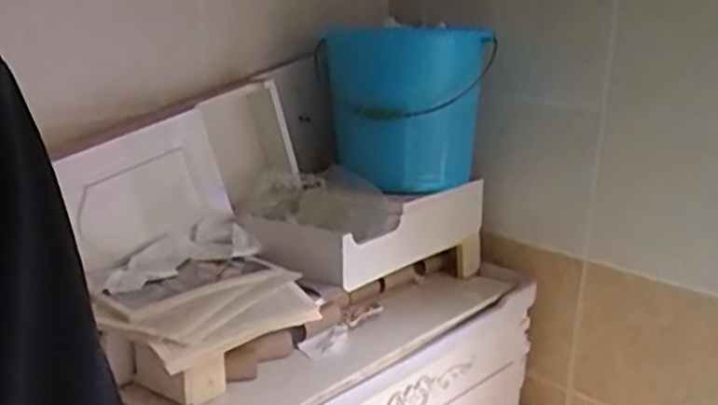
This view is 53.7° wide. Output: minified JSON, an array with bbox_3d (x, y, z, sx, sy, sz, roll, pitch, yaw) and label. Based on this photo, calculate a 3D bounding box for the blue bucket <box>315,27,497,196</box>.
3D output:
[{"bbox_3d":[0.088,-0.196,1.409,0.248,0.283,0.258,-12,22,-35],"label":"blue bucket"}]

